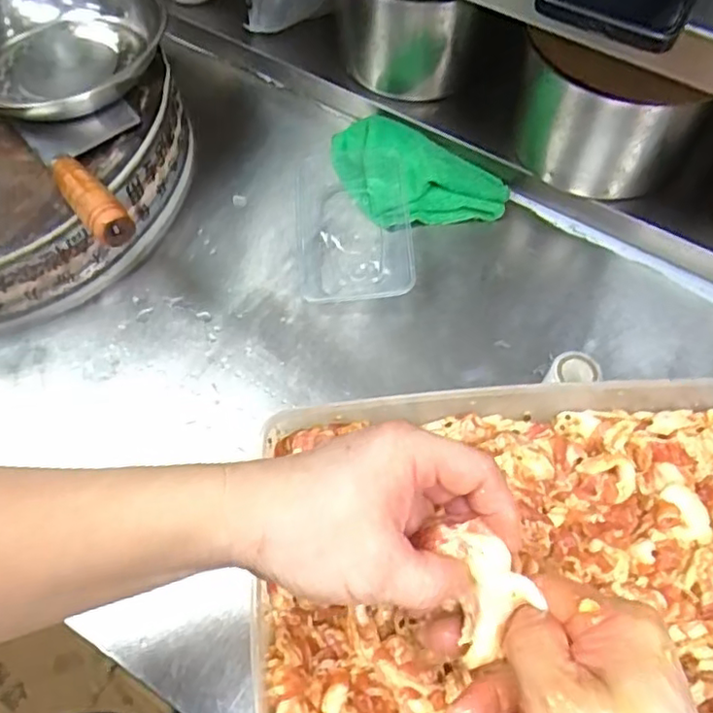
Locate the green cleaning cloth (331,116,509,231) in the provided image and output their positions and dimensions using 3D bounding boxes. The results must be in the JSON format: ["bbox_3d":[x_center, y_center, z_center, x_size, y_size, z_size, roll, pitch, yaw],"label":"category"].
[{"bbox_3d":[0.052,-0.177,0.638,0.189,0.035,0.104,28,67,14],"label":"green cleaning cloth"}]

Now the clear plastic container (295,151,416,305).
[{"bbox_3d":[-0.003,-0.131,0.621,0.108,0.037,0.181,-5,63,-1],"label":"clear plastic container"}]

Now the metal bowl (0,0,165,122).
[{"bbox_3d":[-0.281,-0.290,0.596,0.179,0.068,0.197,5,63,3],"label":"metal bowl"}]

